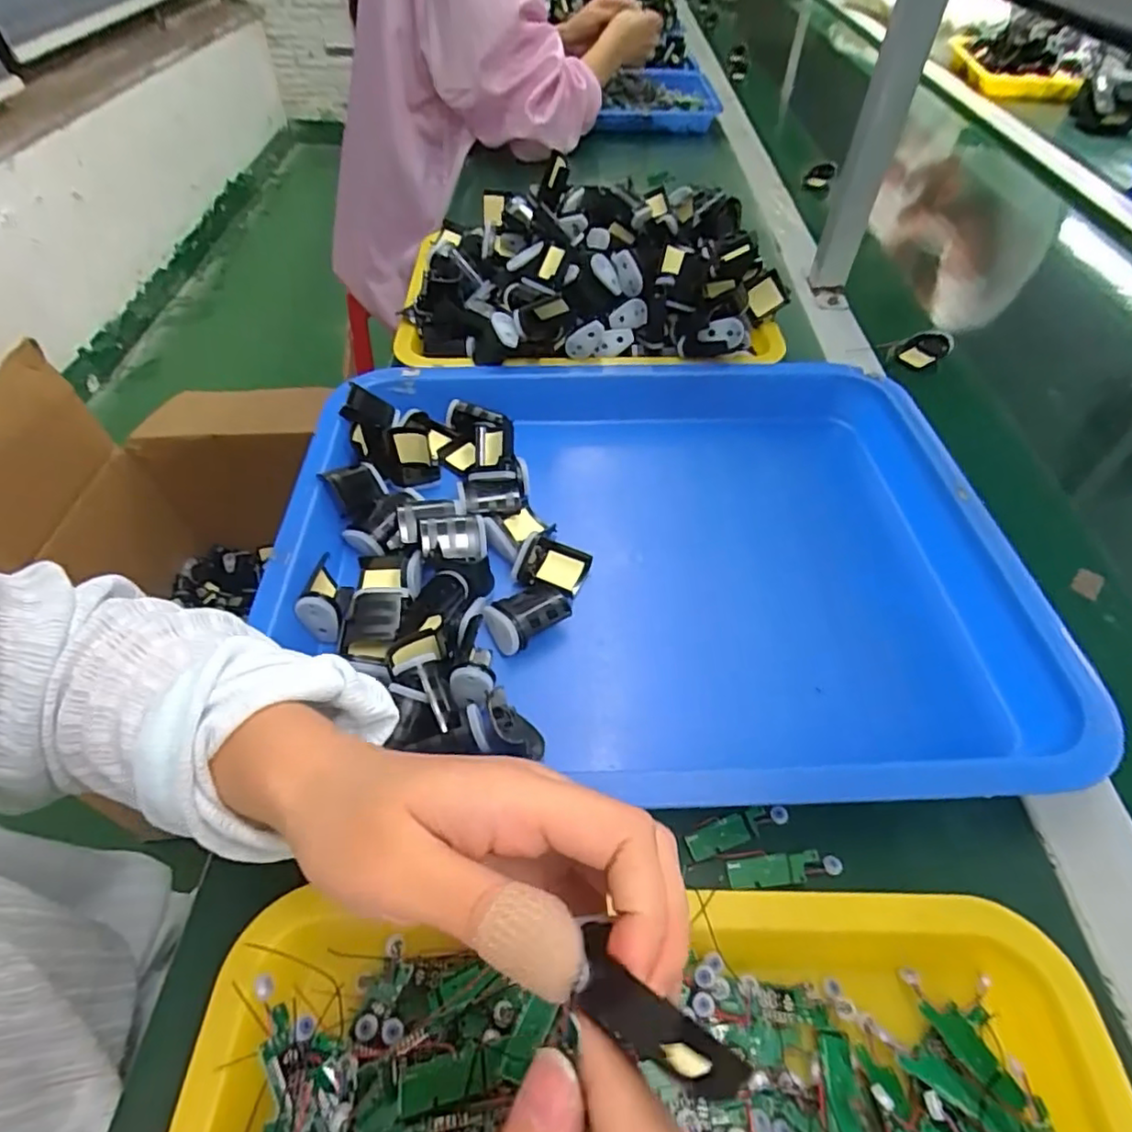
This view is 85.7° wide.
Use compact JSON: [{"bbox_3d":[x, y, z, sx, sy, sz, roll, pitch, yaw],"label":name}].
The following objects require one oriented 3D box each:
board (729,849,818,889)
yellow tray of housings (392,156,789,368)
[{"bbox_3d":[0.097,0.142,0.285,0.042,0.004,0.013,-7,66,0],"label":"board"},{"bbox_3d":[0.022,-0.259,0.531,0.330,0.089,0.206,-3,51,-2],"label":"yellow tray of housings"}]

